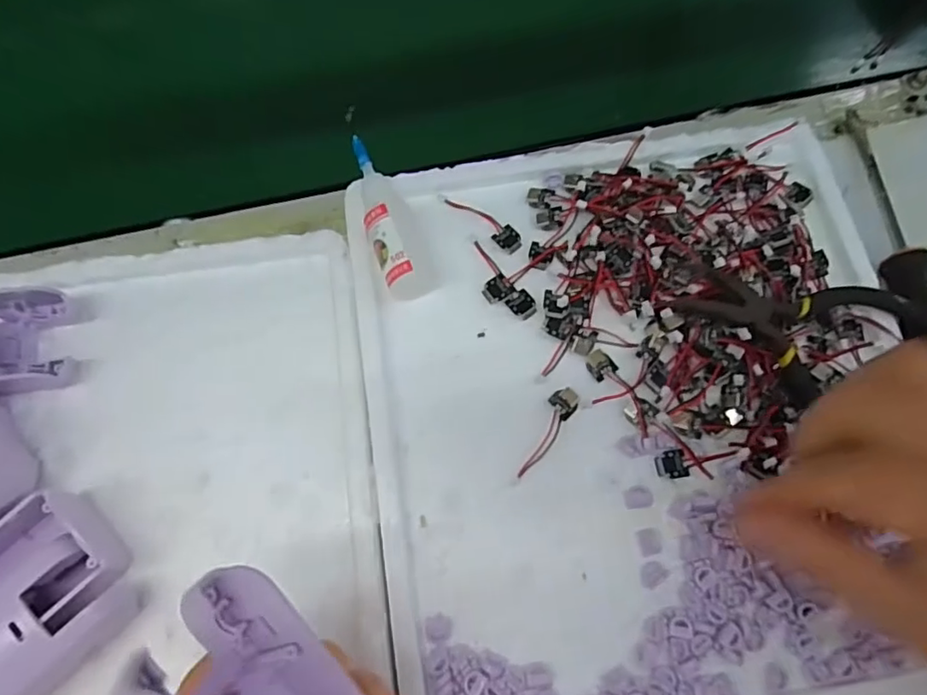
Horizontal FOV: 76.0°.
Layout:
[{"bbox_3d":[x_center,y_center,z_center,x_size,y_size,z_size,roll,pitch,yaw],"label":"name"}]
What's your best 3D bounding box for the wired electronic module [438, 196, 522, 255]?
[{"bbox_3d":[0.010,-0.067,0.307,0.049,0.004,0.013,39,75,12],"label":"wired electronic module"}]

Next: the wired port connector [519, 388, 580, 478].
[{"bbox_3d":[0.038,0.038,0.272,0.012,0.004,0.047,33,74,10],"label":"wired port connector"}]

